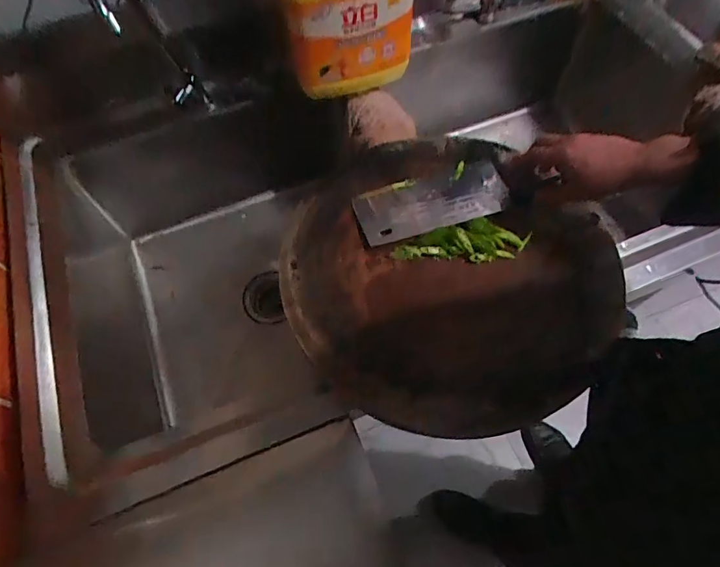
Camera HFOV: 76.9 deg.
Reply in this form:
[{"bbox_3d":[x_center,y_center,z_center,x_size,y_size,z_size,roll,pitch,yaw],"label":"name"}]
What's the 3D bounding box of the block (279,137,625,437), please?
[{"bbox_3d":[0.103,-0.011,0.581,0.394,0.053,0.382,-1,62,1],"label":"block"}]

